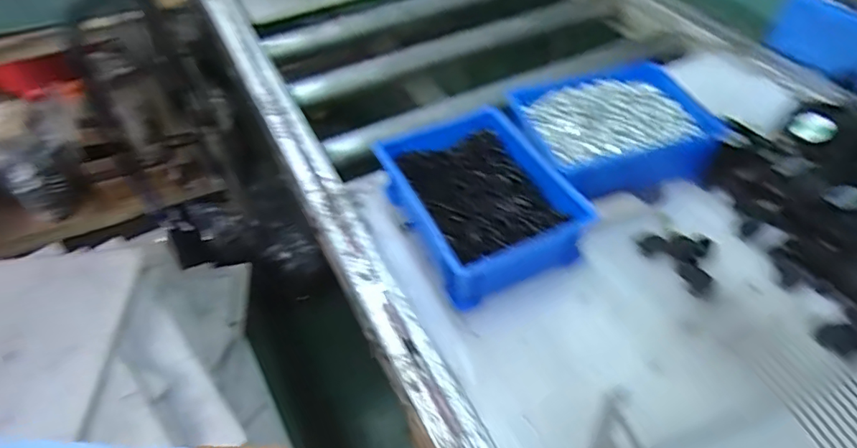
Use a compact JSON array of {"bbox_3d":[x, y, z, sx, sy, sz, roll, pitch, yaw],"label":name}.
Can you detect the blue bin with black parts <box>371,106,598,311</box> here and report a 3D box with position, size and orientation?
[{"bbox_3d":[0.053,-0.025,0.546,0.151,0.065,0.198,-21,50,-14],"label":"blue bin with black parts"}]

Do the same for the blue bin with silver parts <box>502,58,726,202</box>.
[{"bbox_3d":[0.210,-0.107,0.610,0.204,0.058,0.157,-17,49,-10],"label":"blue bin with silver parts"}]

